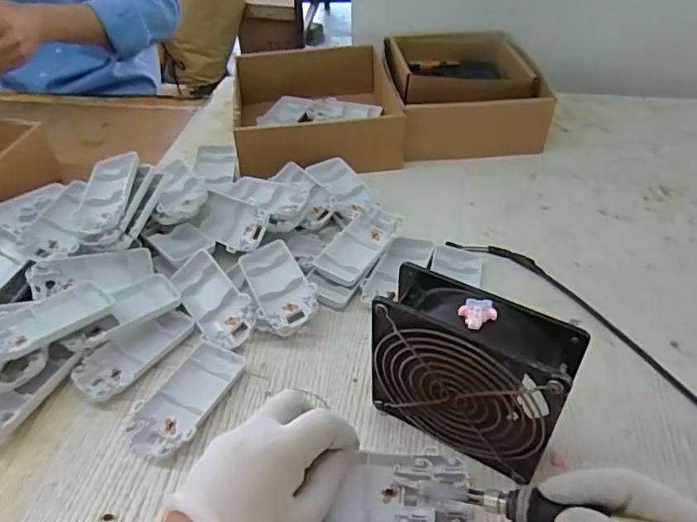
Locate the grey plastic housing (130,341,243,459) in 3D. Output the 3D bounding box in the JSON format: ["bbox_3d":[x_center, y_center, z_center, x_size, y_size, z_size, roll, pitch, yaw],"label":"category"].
[{"bbox_3d":[-0.124,0.105,0.420,0.051,0.013,0.096,16,46,18],"label":"grey plastic housing"}]

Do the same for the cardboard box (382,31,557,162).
[{"bbox_3d":[0.144,-0.220,0.703,0.182,0.070,0.217,-4,43,-2],"label":"cardboard box"}]

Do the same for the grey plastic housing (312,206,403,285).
[{"bbox_3d":[0.011,-0.015,0.519,0.049,0.021,0.095,27,51,28],"label":"grey plastic housing"}]

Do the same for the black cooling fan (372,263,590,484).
[{"bbox_3d":[0.076,0.072,0.352,0.116,0.120,0.045,22,49,24],"label":"black cooling fan"}]

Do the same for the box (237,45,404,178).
[{"bbox_3d":[-0.042,-0.180,0.661,0.195,0.063,0.210,-8,44,-5],"label":"box"}]

